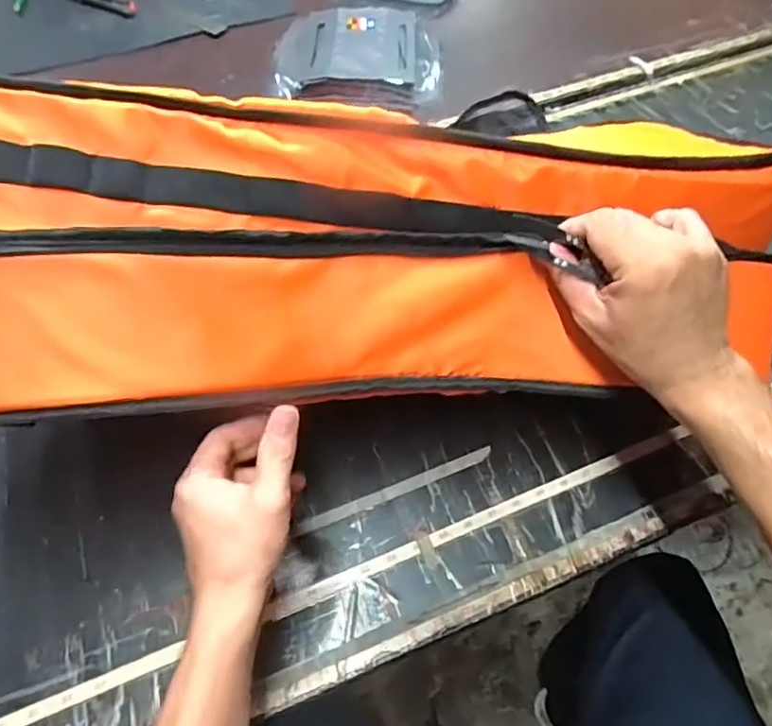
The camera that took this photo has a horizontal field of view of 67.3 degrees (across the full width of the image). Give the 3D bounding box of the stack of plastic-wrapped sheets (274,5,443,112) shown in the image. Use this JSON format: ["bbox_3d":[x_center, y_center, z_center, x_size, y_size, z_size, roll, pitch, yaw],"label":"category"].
[{"bbox_3d":[-0.044,-0.495,0.934,0.260,0.039,0.256,2,56,2],"label":"stack of plastic-wrapped sheets"}]

